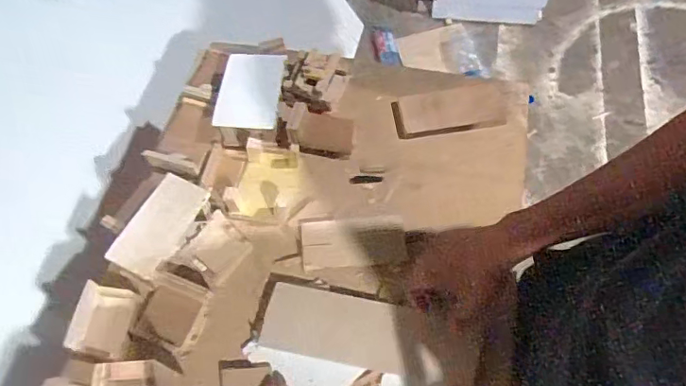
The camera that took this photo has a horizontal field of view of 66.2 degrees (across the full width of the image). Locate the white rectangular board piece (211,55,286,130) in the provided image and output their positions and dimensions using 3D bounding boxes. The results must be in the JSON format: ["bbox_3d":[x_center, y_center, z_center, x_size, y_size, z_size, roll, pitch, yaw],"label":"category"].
[{"bbox_3d":[-0.141,-0.154,0.798,0.092,0.120,0.007,4,28,-21],"label":"white rectangular board piece"}]

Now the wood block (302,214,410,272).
[{"bbox_3d":[0.014,0.064,0.695,0.135,0.012,0.065,-7,63,1],"label":"wood block"}]

